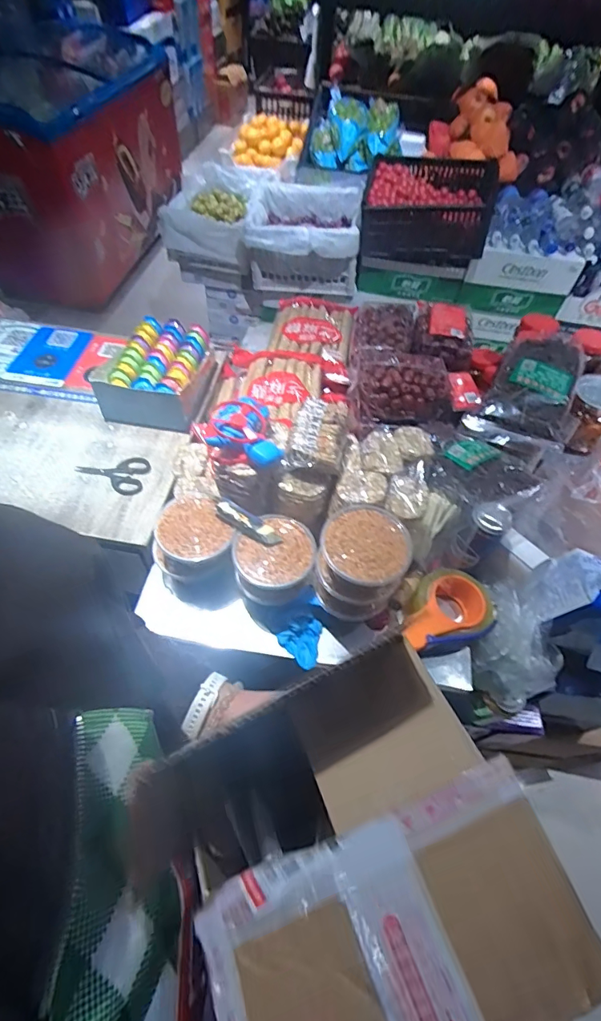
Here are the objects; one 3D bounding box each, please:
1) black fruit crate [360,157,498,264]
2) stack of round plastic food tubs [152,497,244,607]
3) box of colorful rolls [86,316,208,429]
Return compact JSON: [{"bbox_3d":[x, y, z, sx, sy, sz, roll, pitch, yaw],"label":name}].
[{"bbox_3d":[0.446,-1.052,1.605,0.434,0.214,0.327,12,55,5],"label":"black fruit crate"},{"bbox_3d":[-0.155,0.070,0.679,0.111,0.125,0.135,-24,59,-19],"label":"stack of round plastic food tubs"},{"bbox_3d":[-0.267,-0.264,0.856,0.167,0.083,0.218,7,54,1],"label":"box of colorful rolls"}]

